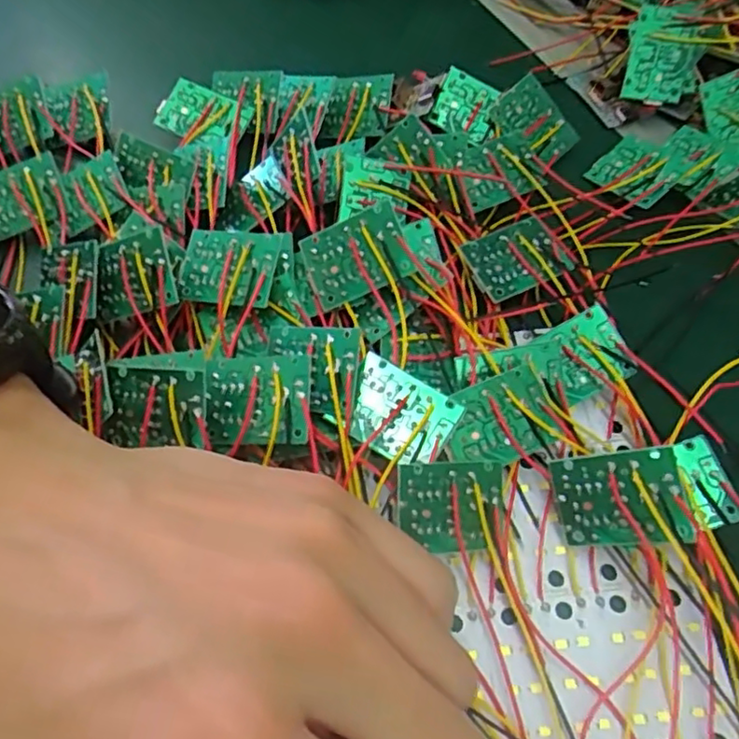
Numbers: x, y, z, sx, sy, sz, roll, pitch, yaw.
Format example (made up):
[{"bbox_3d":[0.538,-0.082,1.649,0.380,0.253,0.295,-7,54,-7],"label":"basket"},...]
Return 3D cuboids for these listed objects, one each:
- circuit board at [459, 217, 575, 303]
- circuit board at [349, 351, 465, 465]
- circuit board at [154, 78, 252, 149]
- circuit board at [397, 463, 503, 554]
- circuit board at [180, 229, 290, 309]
[{"bbox_3d":[0.053,-0.040,0.232,0.035,0.008,0.025,-24,64,-15],"label":"circuit board"},{"bbox_3d":[0.008,0.013,0.187,0.033,0.004,0.025,32,75,14],"label":"circuit board"},{"bbox_3d":[-0.070,-0.105,0.265,0.034,0.006,0.026,22,74,1],"label":"circuit board"},{"bbox_3d":[0.024,0.039,0.180,0.034,0.004,0.024,5,82,-24],"label":"circuit board"},{"bbox_3d":[-0.048,-0.034,0.213,0.035,0.004,0.026,7,79,18],"label":"circuit board"}]

